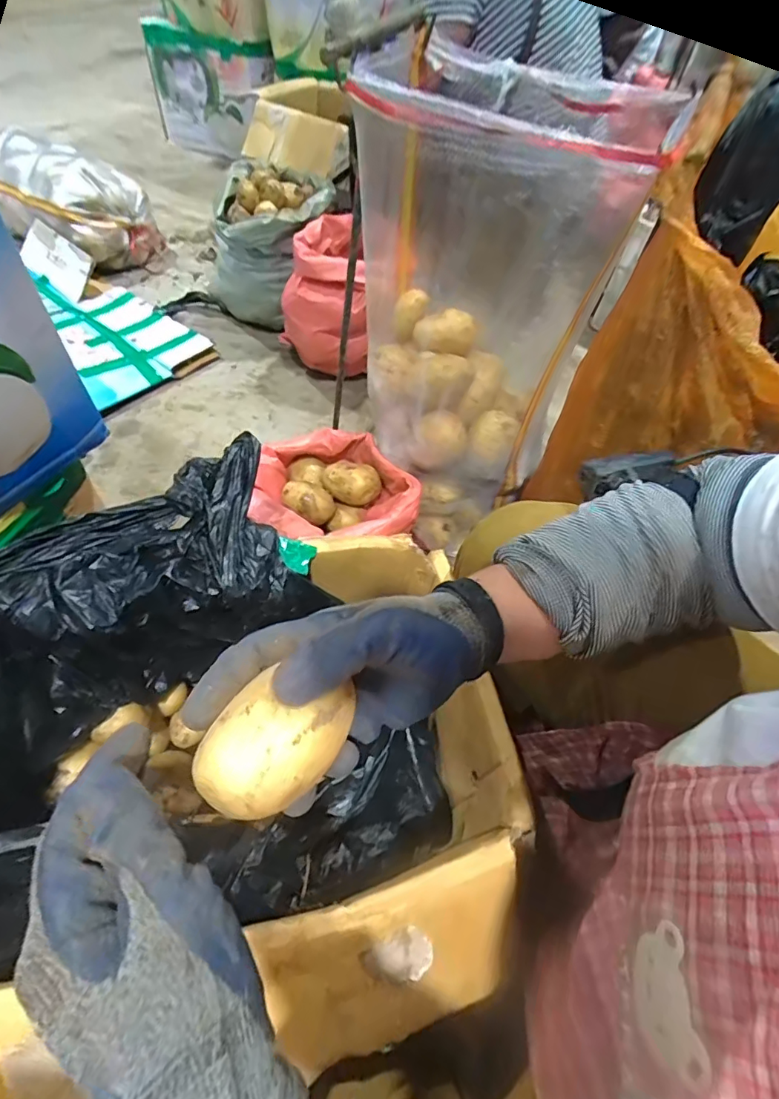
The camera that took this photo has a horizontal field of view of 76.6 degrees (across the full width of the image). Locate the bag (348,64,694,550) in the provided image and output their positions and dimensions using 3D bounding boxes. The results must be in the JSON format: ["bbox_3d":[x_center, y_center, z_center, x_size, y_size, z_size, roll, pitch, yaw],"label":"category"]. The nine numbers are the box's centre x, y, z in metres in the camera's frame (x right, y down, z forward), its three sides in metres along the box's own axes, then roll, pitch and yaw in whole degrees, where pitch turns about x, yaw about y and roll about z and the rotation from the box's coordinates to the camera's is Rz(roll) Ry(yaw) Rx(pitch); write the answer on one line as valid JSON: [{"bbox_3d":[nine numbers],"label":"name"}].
[{"bbox_3d":[0.082,-0.285,0.684,0.251,0.542,0.295,5,54,-2],"label":"bag"}]

